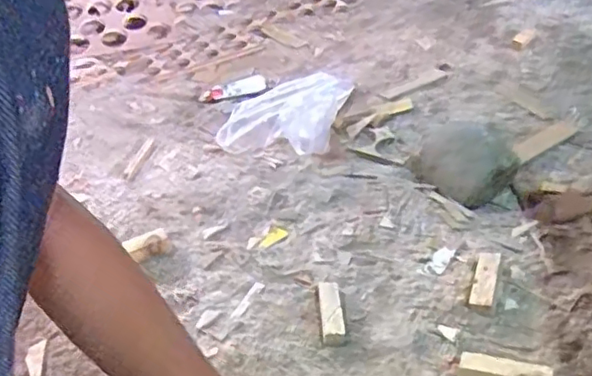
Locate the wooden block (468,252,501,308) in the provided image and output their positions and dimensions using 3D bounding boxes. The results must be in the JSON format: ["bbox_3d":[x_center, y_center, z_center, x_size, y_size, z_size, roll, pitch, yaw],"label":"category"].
[{"bbox_3d":[0.195,0.091,0.645,0.022,0.011,0.070,9,49,22],"label":"wooden block"}]

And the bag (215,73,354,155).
[{"bbox_3d":[-0.016,-0.099,0.919,0.192,0.093,0.110,-7,33,-2],"label":"bag"}]

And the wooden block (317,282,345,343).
[{"bbox_3d":[0.035,0.123,0.647,0.024,0.009,0.084,-5,33,1],"label":"wooden block"}]

